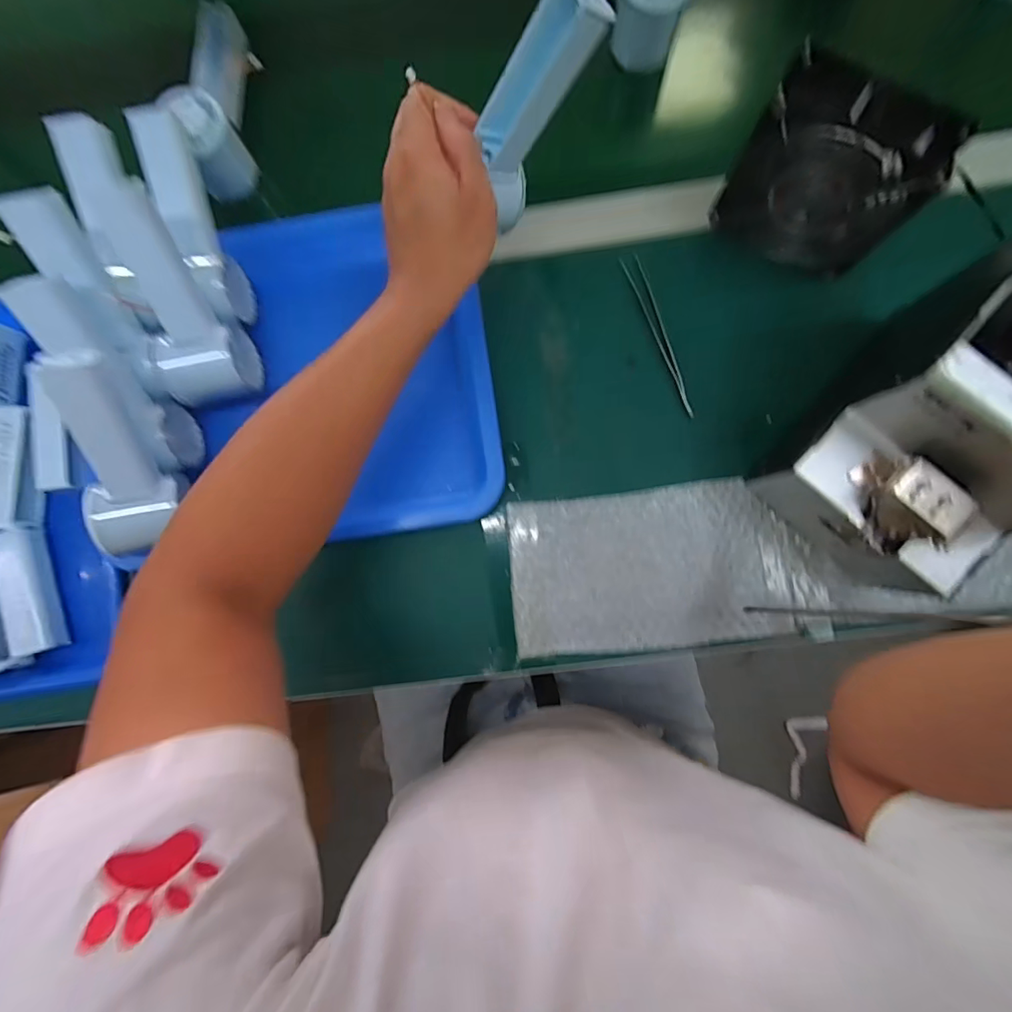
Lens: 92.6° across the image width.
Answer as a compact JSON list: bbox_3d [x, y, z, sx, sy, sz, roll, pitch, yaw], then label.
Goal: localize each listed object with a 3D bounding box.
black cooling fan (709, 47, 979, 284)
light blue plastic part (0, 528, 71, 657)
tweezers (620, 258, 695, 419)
[{"bbox_3d":[0.226,-0.232,0.350,0.118,0.123,0.047,27,86,5],"label":"black cooling fan"},{"bbox_3d":[-0.394,0.070,0.398,0.030,0.030,0.099,-16,84,1],"label":"light blue plastic part"},{"bbox_3d":[0.130,-0.144,0.402,0.017,0.006,0.146,-20,82,-1],"label":"tweezers"}]

